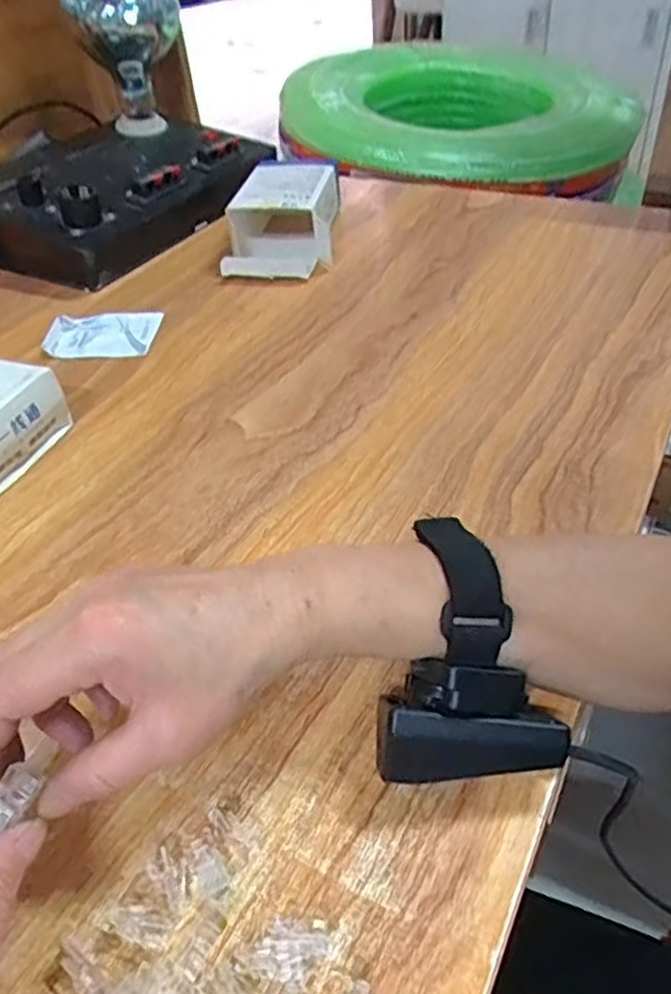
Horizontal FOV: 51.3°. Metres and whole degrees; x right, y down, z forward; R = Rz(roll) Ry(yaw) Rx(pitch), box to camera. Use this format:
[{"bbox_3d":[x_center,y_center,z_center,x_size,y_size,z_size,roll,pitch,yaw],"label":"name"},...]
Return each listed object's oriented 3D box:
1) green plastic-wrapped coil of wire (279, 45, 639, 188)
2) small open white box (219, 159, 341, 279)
[{"bbox_3d":[0.193,-0.587,1.075,0.489,0.135,0.515,7,43,14],"label":"green plastic-wrapped coil of wire"},{"bbox_3d":[-0.050,-0.274,0.684,0.096,0.053,0.183,0,42,5],"label":"small open white box"}]

